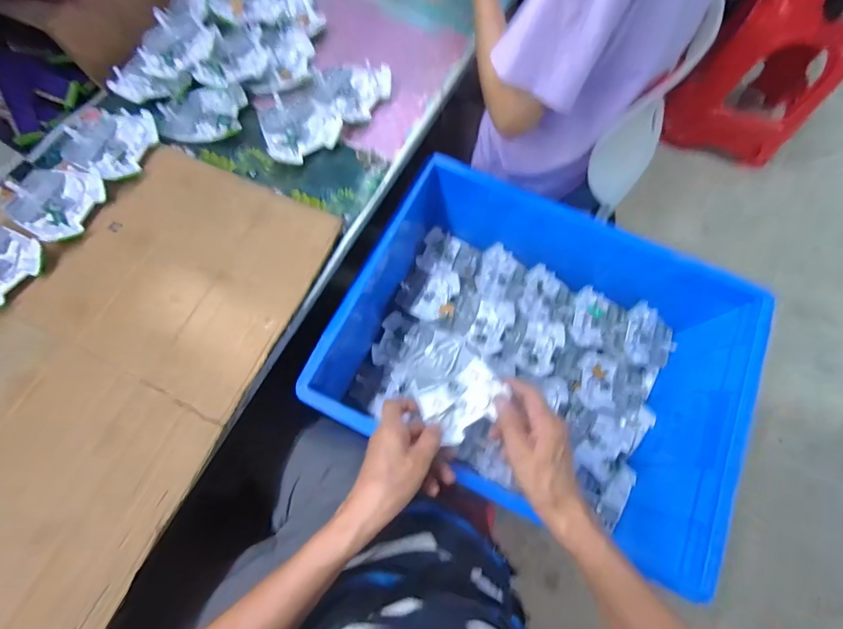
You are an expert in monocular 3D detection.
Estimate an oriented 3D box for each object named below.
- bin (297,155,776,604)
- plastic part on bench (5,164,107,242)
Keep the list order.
[{"bbox_3d":[0.176,0.045,0.616,0.522,0.210,0.432,27,74,8],"label":"bin"},{"bbox_3d":[-0.453,-0.139,0.478,0.102,0.027,0.099,17,73,5],"label":"plastic part on bench"}]

